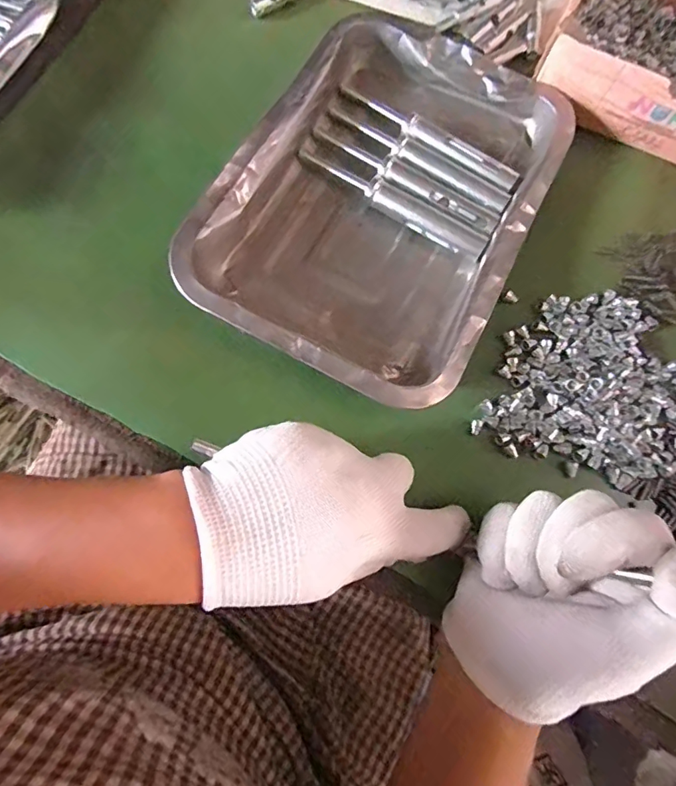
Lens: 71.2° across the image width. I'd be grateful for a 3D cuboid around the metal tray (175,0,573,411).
[{"bbox_3d":[0.030,-0.129,0.308,0.181,0.032,0.248,27,78,5],"label":"metal tray"}]

